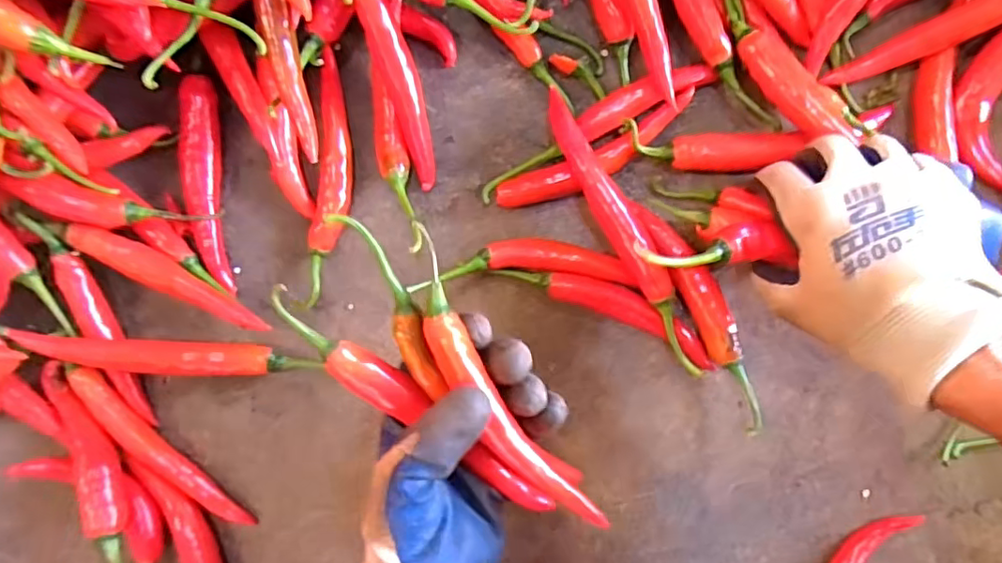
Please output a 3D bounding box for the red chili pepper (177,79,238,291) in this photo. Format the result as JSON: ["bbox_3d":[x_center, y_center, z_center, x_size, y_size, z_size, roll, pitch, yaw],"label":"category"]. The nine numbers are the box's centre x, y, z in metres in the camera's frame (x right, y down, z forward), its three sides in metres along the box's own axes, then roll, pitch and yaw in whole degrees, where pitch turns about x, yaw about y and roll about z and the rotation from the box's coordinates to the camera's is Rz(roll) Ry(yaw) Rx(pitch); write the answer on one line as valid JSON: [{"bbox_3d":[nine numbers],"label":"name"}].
[{"bbox_3d":[-0.182,-0.059,0.366,0.021,0.022,0.127,-3,89,3],"label":"red chili pepper"}]

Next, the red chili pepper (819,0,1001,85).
[{"bbox_3d":[0.271,-0.150,0.320,0.173,0.014,0.020,-24,90,29],"label":"red chili pepper"}]

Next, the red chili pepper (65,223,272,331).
[{"bbox_3d":[-0.198,-0.001,0.355,0.119,0.026,0.018,29,91,3],"label":"red chili pepper"}]

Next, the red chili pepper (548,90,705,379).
[{"bbox_3d":[0.072,-0.028,0.347,0.020,0.031,0.181,-31,88,2],"label":"red chili pepper"}]

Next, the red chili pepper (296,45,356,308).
[{"bbox_3d":[-0.103,-0.060,0.363,0.022,0.020,0.153,6,90,3],"label":"red chili pepper"}]

